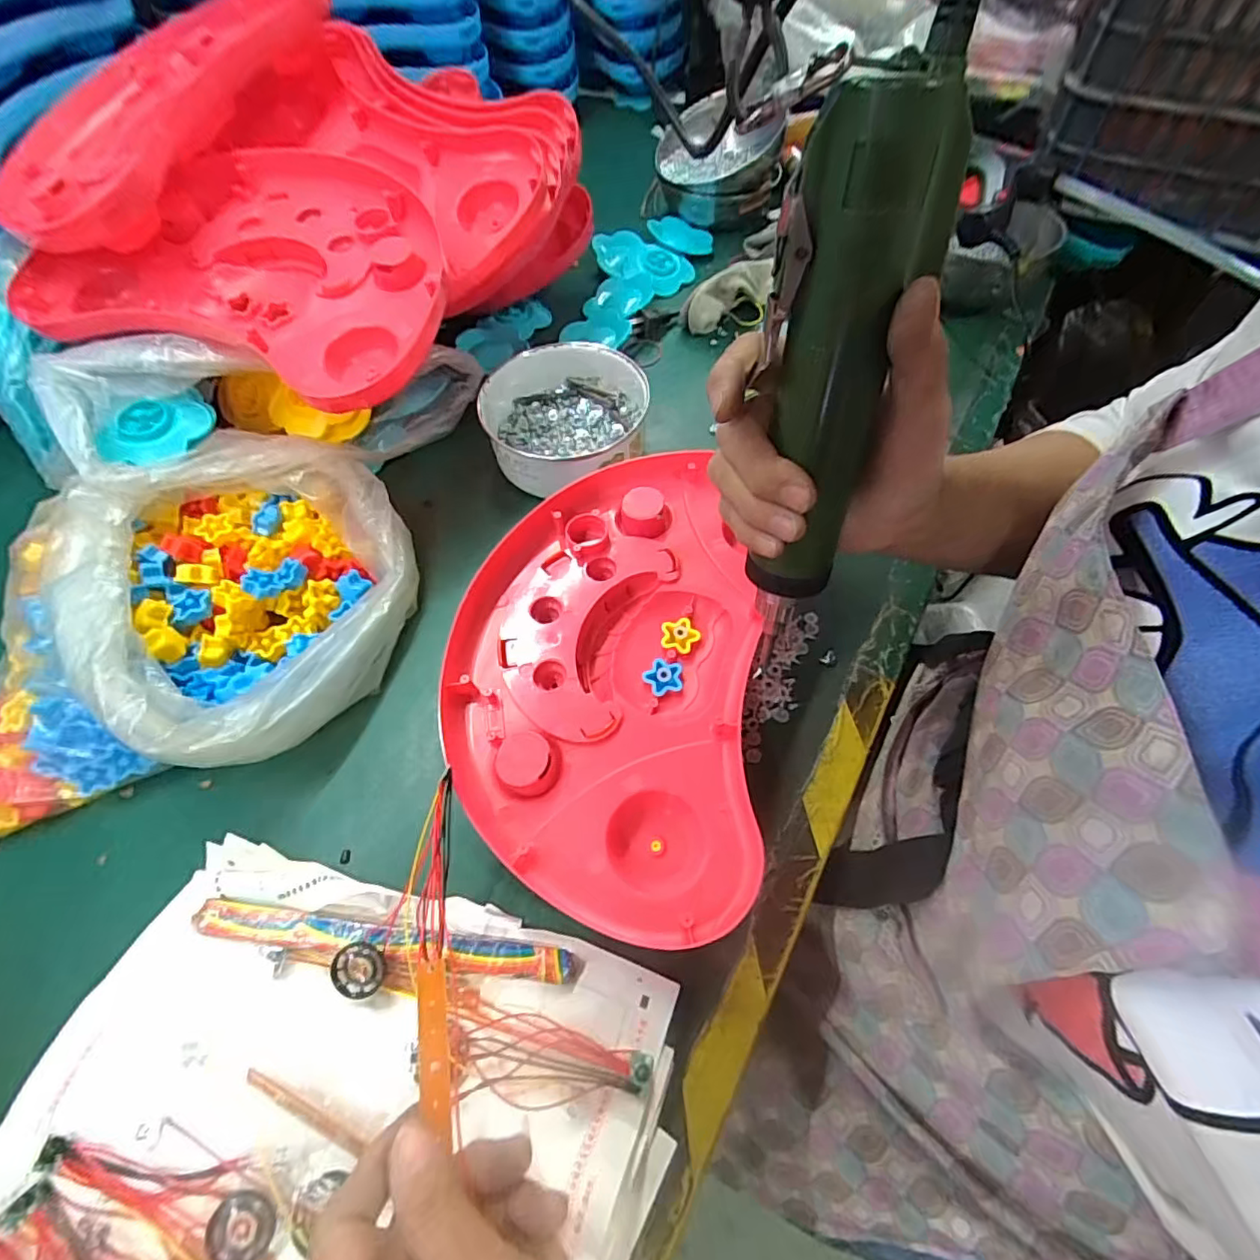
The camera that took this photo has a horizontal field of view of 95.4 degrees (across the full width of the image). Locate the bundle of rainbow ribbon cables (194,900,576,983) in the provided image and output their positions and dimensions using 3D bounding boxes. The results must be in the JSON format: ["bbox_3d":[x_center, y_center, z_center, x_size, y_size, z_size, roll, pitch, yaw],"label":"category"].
[{"bbox_3d":[-0.135,0.171,0.314,0.206,0.010,0.021,4,60,6],"label":"bundle of rainbow ribbon cables"}]

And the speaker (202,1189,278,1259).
[{"bbox_3d":[-0.172,0.263,0.252,0.027,0.005,0.025,-1,59,2],"label":"speaker"}]

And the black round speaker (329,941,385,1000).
[{"bbox_3d":[-0.145,0.181,0.304,0.025,0.008,0.026,2,61,-3],"label":"black round speaker"}]

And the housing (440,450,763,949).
[{"bbox_3d":[-0.015,0.012,0.381,0.203,0.037,0.333,5,60,6],"label":"housing"}]

